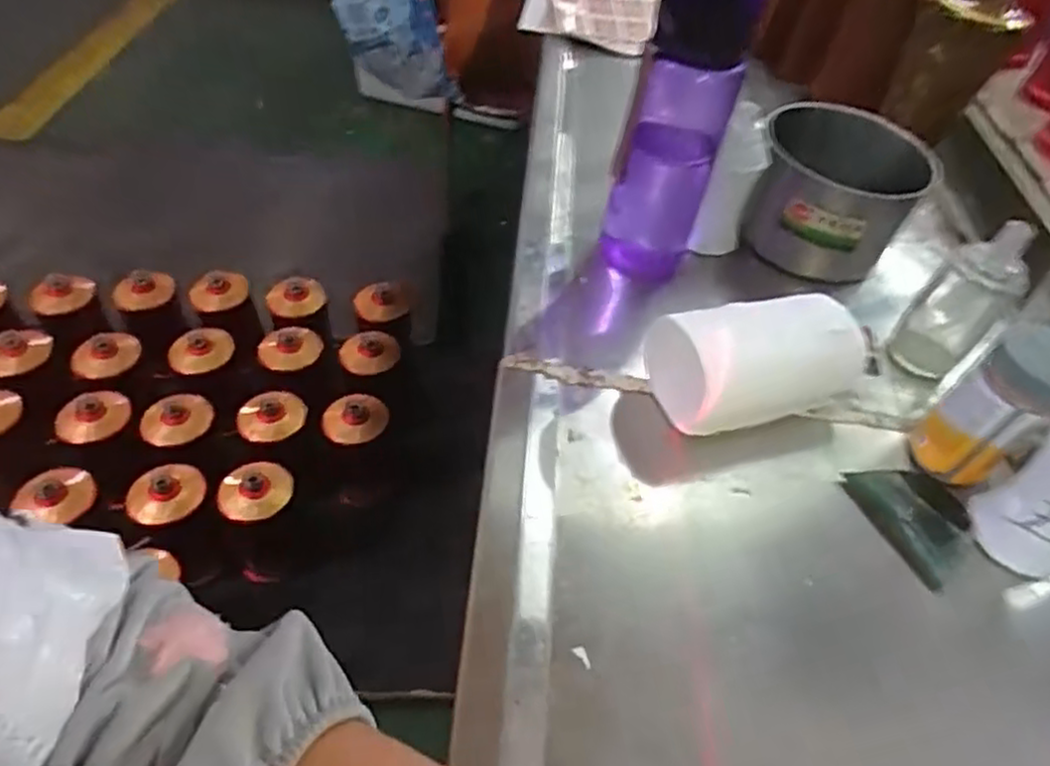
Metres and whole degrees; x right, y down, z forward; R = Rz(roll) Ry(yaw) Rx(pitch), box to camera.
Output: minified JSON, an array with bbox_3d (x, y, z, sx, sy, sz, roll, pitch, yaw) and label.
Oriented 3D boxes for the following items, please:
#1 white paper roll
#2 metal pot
[{"bbox_3d":[0.157,-0.018,0.488,0.130,0.063,0.068,-12,51,-17],"label":"white paper roll"},{"bbox_3d":[0.262,-0.163,0.621,0.132,0.087,0.125,12,48,4],"label":"metal pot"}]

